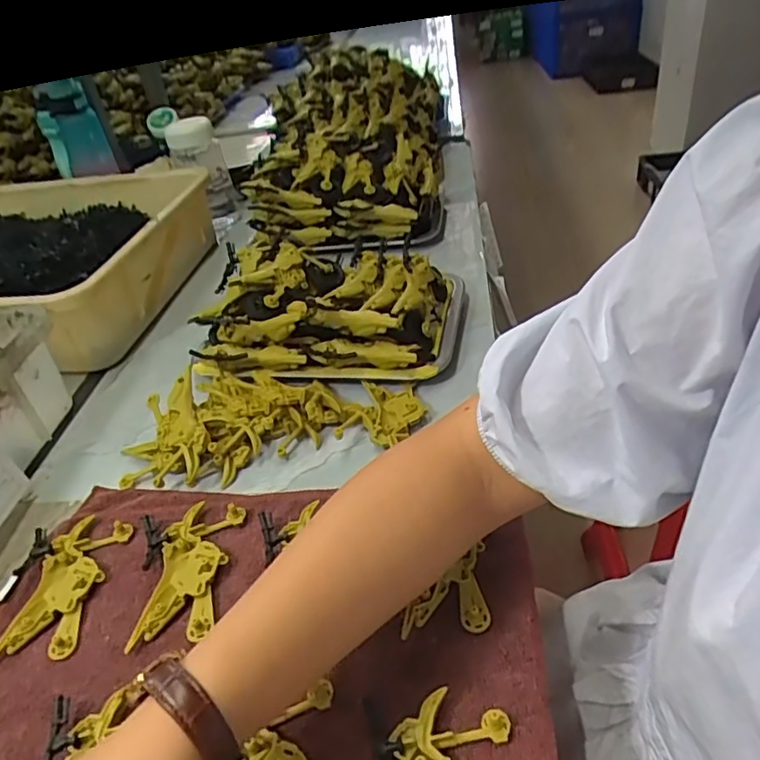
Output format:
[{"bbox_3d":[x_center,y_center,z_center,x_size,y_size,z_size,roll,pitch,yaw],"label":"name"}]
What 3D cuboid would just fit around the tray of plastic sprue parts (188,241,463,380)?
[{"bbox_3d":[-0.053,-0.071,0.584,0.253,0.074,0.169,1,38,11],"label":"tray of plastic sprue parts"}]

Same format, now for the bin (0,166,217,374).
[{"bbox_3d":[-0.485,-0.141,0.743,0.496,0.111,0.379,0,38,10],"label":"bin"}]

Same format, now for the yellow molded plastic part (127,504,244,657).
[{"bbox_3d":[-0.124,0.125,0.394,0.047,0.012,0.101,-2,38,8],"label":"yellow molded plastic part"}]

